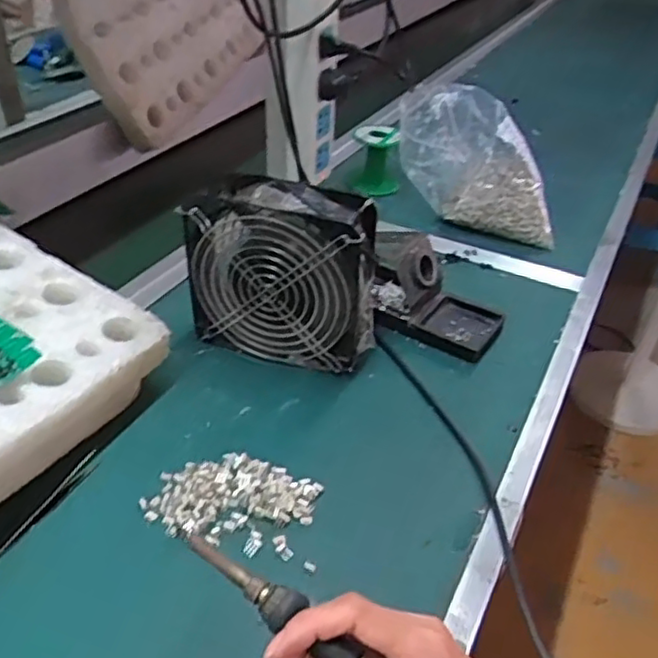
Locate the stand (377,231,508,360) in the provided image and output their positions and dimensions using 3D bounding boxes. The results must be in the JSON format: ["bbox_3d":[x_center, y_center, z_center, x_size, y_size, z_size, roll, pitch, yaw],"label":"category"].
[{"bbox_3d":[0.097,-0.038,0.637,0.138,0.071,0.076,21,40,22],"label":"stand"}]

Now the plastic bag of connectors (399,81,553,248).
[{"bbox_3d":[0.176,-0.200,0.794,0.208,0.148,0.076,17,39,17],"label":"plastic bag of connectors"}]

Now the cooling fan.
[{"bbox_3d":[-0.040,-0.045,0.569,0.160,0.154,0.056,10,37,9],"label":"cooling fan"}]

